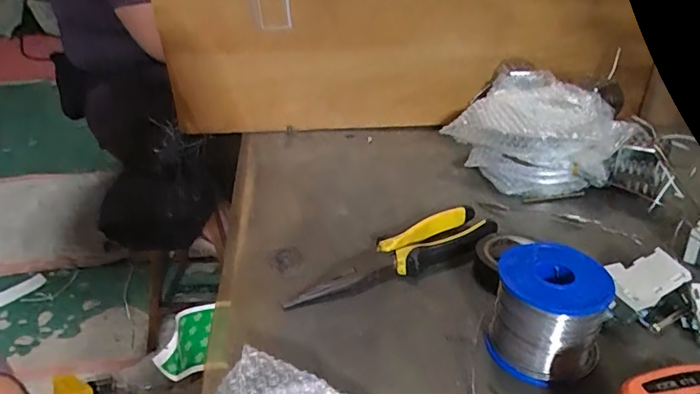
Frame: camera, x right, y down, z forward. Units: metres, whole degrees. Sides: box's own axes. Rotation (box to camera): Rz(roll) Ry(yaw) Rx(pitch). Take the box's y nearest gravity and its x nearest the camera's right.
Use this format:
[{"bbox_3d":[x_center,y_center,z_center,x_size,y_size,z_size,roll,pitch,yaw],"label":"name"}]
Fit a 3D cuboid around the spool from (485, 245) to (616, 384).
[{"bbox_3d":[0.124,0.074,0.321,0.059,0.067,0.059,3,29,5],"label":"spool"}]

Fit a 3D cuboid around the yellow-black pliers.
[{"bbox_3d":[0.037,0.047,0.408,0.192,0.018,0.042,-15,33,-25],"label":"yellow-black pliers"}]

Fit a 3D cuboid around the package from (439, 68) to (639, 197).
[{"bbox_3d":[0.202,-0.069,0.557,0.176,0.081,0.188,9,31,15],"label":"package"}]

